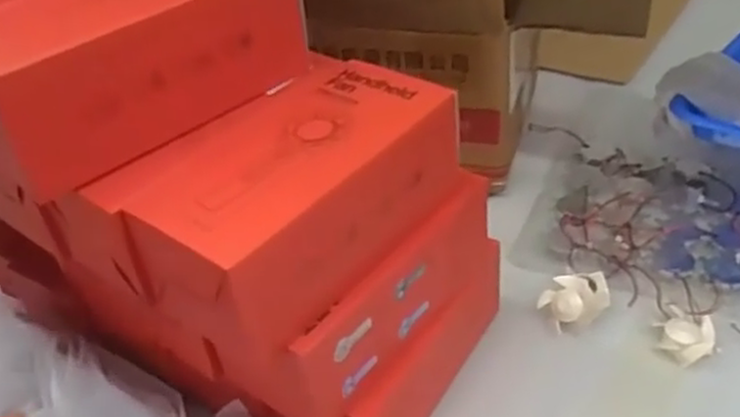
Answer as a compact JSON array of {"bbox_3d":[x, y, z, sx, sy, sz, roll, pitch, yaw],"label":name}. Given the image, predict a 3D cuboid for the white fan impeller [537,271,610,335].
[{"bbox_3d":[0.162,0.069,0.568,0.058,0.030,0.036,-16,39,-11],"label":"white fan impeller"}]

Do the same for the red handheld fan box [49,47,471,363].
[{"bbox_3d":[-0.057,-0.013,0.433,0.131,0.066,0.197,26,49,34],"label":"red handheld fan box"}]

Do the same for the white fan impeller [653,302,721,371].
[{"bbox_3d":[0.231,0.092,0.541,0.040,0.013,0.044,-4,38,3],"label":"white fan impeller"}]

